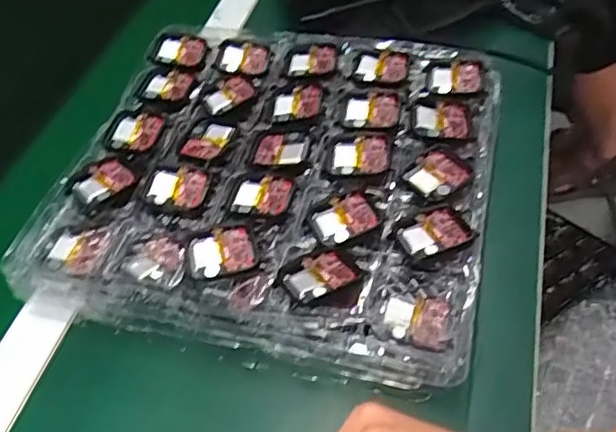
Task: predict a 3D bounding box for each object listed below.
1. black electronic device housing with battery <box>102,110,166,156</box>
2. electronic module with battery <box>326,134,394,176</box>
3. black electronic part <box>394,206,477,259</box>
[{"bbox_3d":[-0.125,-0.061,0.430,0.045,0.014,0.037,8,53,14],"label":"black electronic device housing with battery"},{"bbox_3d":[0.035,-0.040,0.397,0.044,0.014,0.032,0,51,8],"label":"electronic module with battery"},{"bbox_3d":[0.077,0.012,0.353,0.041,0.009,0.033,-24,52,-11],"label":"black electronic part"}]

